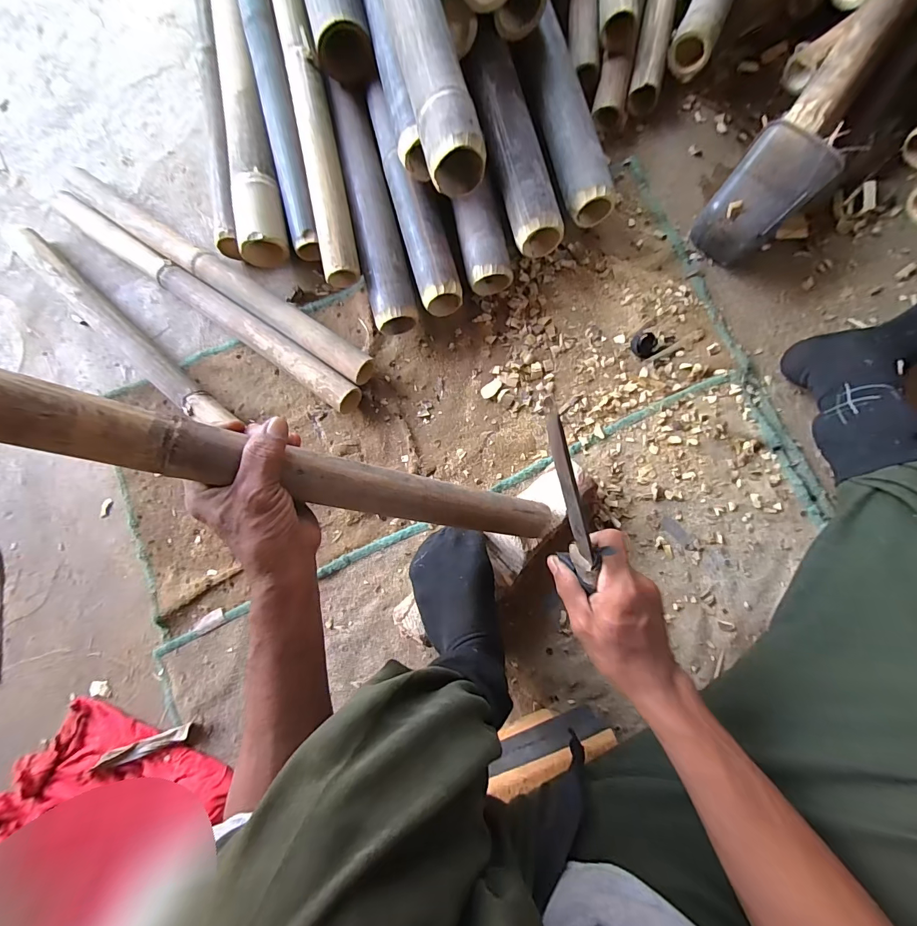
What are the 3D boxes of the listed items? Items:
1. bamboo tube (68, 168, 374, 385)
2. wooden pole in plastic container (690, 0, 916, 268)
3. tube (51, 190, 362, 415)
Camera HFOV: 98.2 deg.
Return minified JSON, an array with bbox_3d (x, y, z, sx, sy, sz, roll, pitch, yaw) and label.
[{"bbox_3d":[-0.405,-0.317,0.658,0.637,0.052,0.053,34,88,7],"label":"bamboo tube"},{"bbox_3d":[0.488,-0.459,0.548,0.107,0.151,0.385,37,88,8],"label":"wooden pole in plastic container"},{"bbox_3d":[-0.430,-0.278,0.661,0.657,0.050,0.051,35,88,7],"label":"tube"}]

